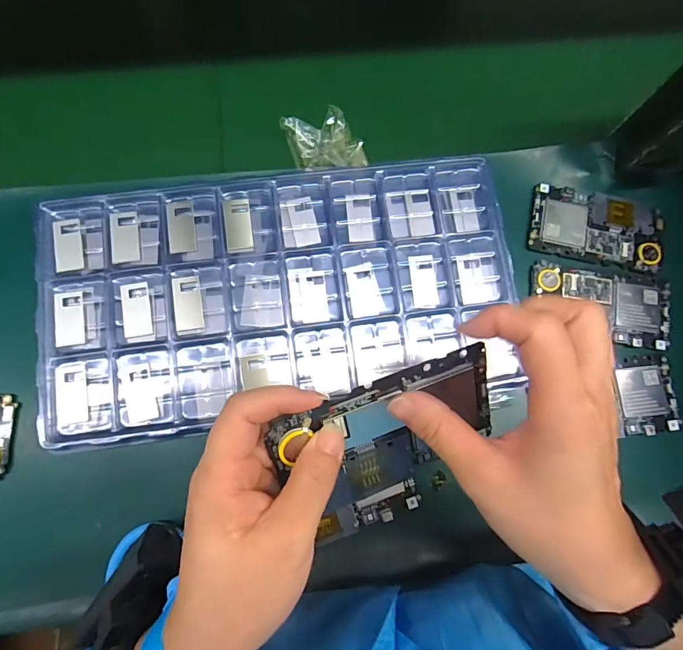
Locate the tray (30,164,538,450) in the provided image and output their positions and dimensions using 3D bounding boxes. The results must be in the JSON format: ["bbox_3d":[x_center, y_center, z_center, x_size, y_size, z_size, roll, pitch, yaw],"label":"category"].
[{"bbox_3d":[-0.048,-0.029,0.352,0.376,0.018,0.200,-7,82,-5],"label":"tray"}]

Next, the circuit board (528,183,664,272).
[{"bbox_3d":[0.240,-0.093,0.396,0.123,0.013,0.067,12,81,-2],"label":"circuit board"}]

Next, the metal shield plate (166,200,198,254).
[{"bbox_3d":[-0.135,-0.082,0.356,0.021,0.006,0.046,-7,82,-5],"label":"metal shield plate"}]

